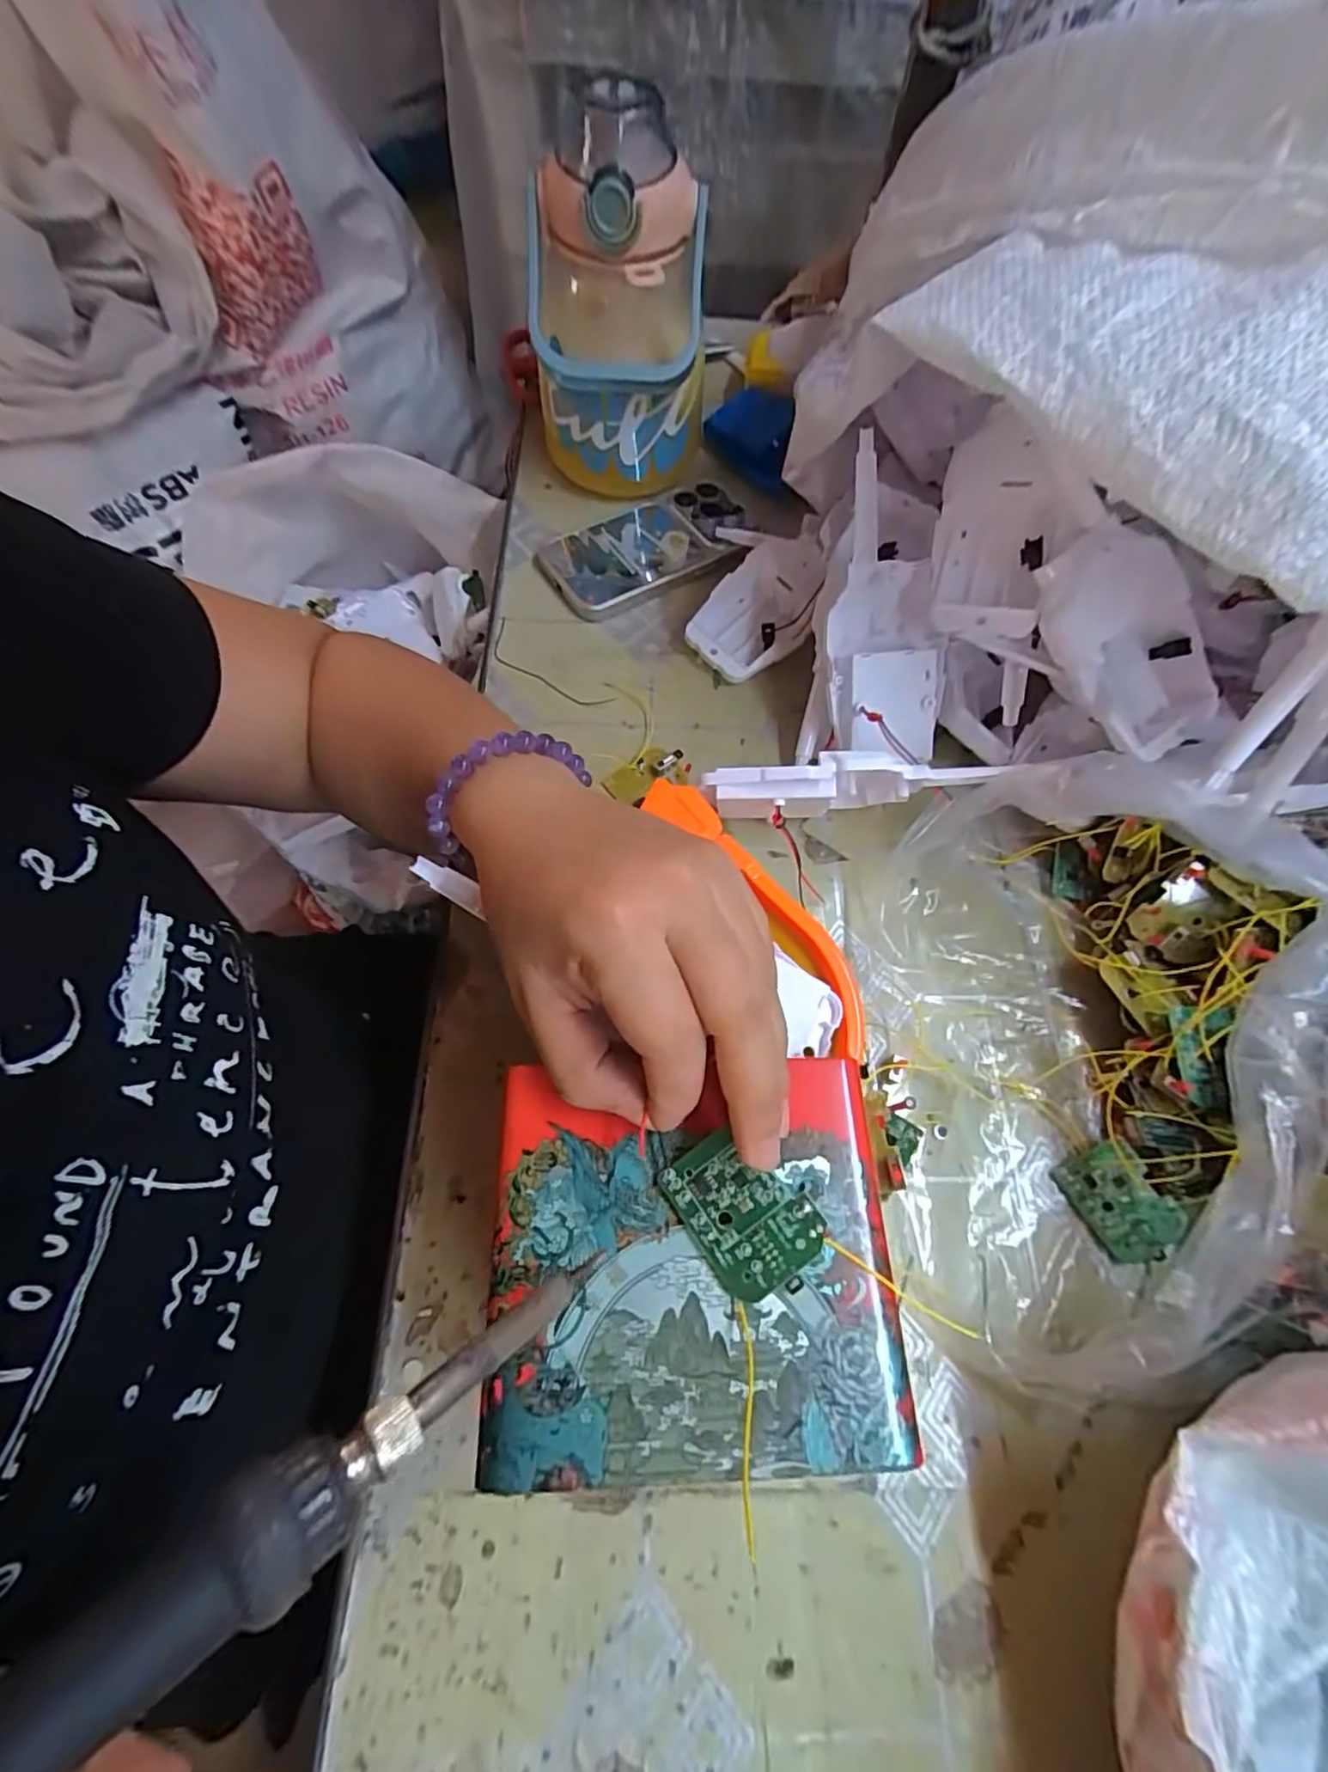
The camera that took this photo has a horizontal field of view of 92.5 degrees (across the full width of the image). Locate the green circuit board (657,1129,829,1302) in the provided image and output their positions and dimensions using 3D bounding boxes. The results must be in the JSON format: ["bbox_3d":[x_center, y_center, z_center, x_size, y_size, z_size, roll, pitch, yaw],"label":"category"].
[{"bbox_3d":[0.022,0.094,0.184,0.032,0.004,0.043,-45,70,-2],"label":"green circuit board"}]

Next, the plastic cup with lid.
[{"bbox_3d":[-0.029,-0.348,0.398,0.106,0.180,0.097,-4,65,-4],"label":"plastic cup with lid"}]

